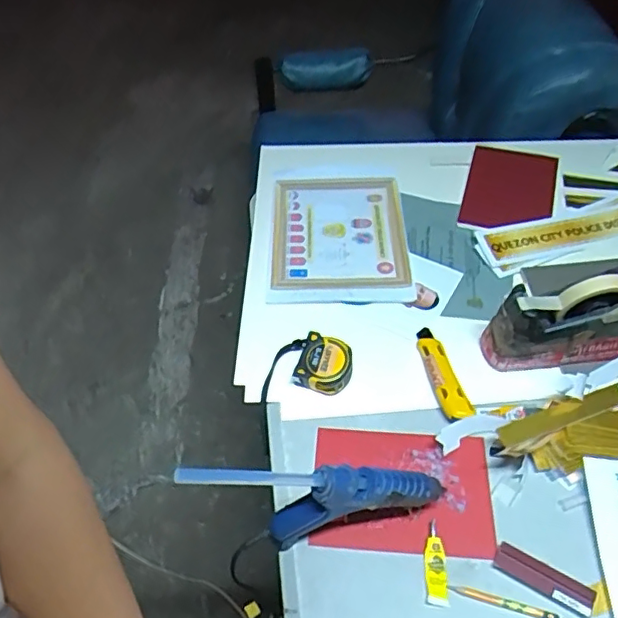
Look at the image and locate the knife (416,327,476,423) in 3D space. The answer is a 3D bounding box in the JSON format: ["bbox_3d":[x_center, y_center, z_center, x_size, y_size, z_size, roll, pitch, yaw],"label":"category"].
[{"bbox_3d":[0.168,0.080,0.728,0.034,0.021,0.142,-9,49,-5],"label":"knife"}]

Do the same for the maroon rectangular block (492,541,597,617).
[{"bbox_3d":[0.233,0.269,0.572,0.095,0.007,0.031,25,54,22],"label":"maroon rectangular block"}]

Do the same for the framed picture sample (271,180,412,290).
[{"bbox_3d":[0.044,-0.125,0.905,0.200,0.026,0.247,-2,49,1],"label":"framed picture sample"}]

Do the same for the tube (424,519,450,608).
[{"bbox_3d":[0.129,0.257,0.585,0.021,0.012,0.080,2,49,4],"label":"tube"}]

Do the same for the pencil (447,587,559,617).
[{"bbox_3d":[0.189,0.288,0.563,0.102,0.007,0.009,13,50,13],"label":"pencil"}]

